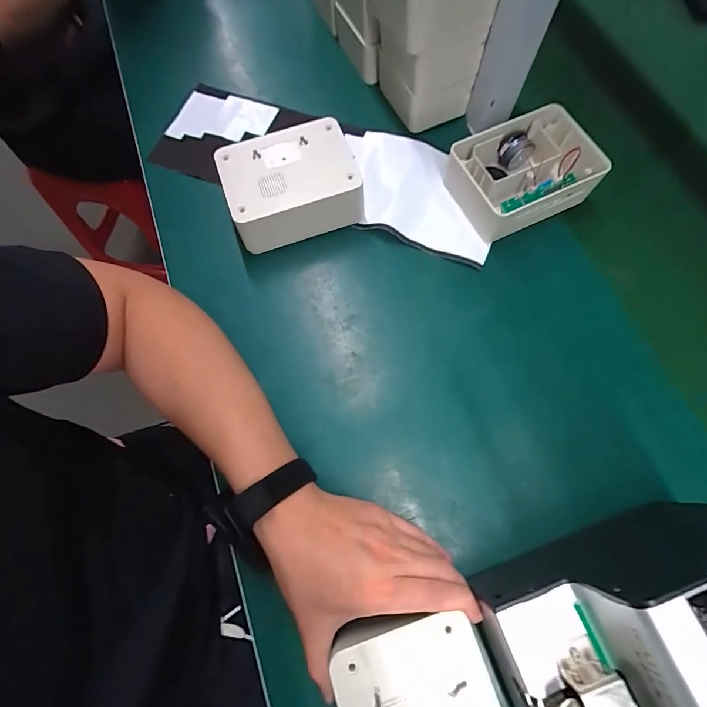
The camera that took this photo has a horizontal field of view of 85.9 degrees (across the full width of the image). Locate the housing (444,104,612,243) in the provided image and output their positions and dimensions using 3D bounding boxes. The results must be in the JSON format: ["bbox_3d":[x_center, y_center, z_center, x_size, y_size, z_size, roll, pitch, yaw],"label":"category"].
[{"bbox_3d":[0.189,-0.199,0.432,0.156,0.056,0.110,-26,73,-8],"label":"housing"}]

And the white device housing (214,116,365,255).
[{"bbox_3d":[-0.068,-0.183,0.423,0.140,0.061,0.107,-18,72,-5],"label":"white device housing"}]

